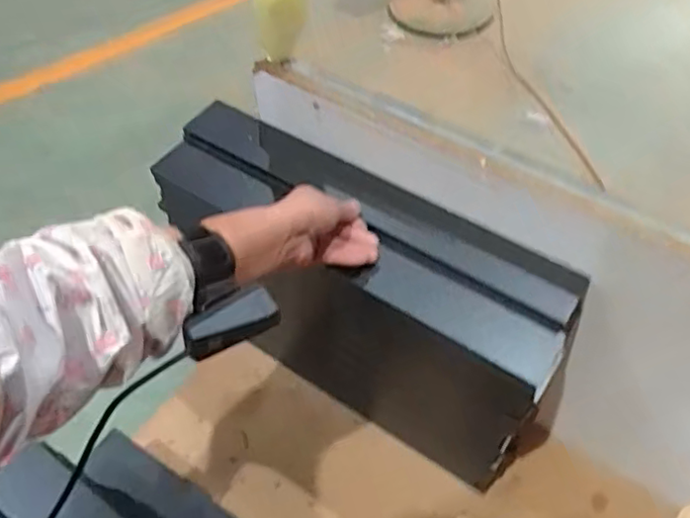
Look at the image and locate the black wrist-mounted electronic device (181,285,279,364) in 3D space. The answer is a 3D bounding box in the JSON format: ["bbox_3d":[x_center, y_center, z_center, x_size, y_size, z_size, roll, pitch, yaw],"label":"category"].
[{"bbox_3d":[-0.084,0.047,0.465,0.070,0.025,0.026,-24,55,-16],"label":"black wrist-mounted electronic device"}]

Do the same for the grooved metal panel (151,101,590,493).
[{"bbox_3d":[0.017,0.051,0.738,0.474,0.310,0.114,27,57,20],"label":"grooved metal panel"}]

